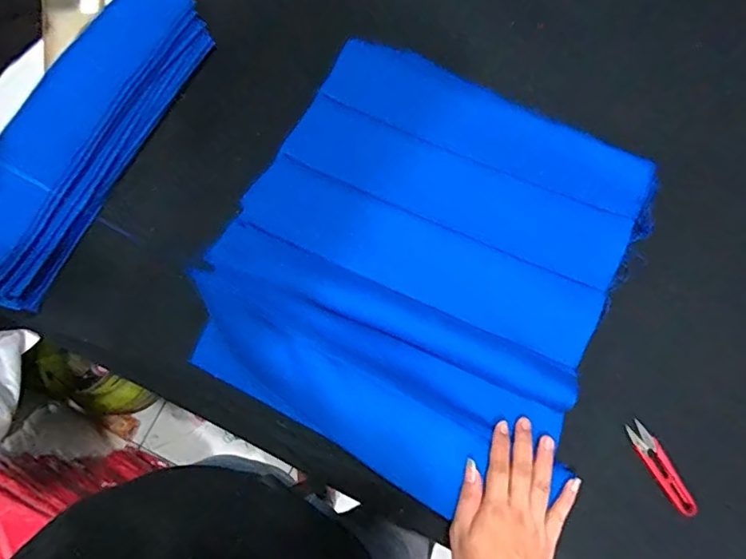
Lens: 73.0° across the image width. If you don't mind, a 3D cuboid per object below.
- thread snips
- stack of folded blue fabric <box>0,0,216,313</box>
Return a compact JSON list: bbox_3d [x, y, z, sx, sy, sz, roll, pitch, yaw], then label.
[{"bbox_3d":[0.313,0.205,0.547,0.025,0.011,0.103,-28,76,-7],"label":"thread snips"},{"bbox_3d":[-0.357,-0.171,0.624,0.110,0.088,0.425,27,76,8],"label":"stack of folded blue fabric"}]

